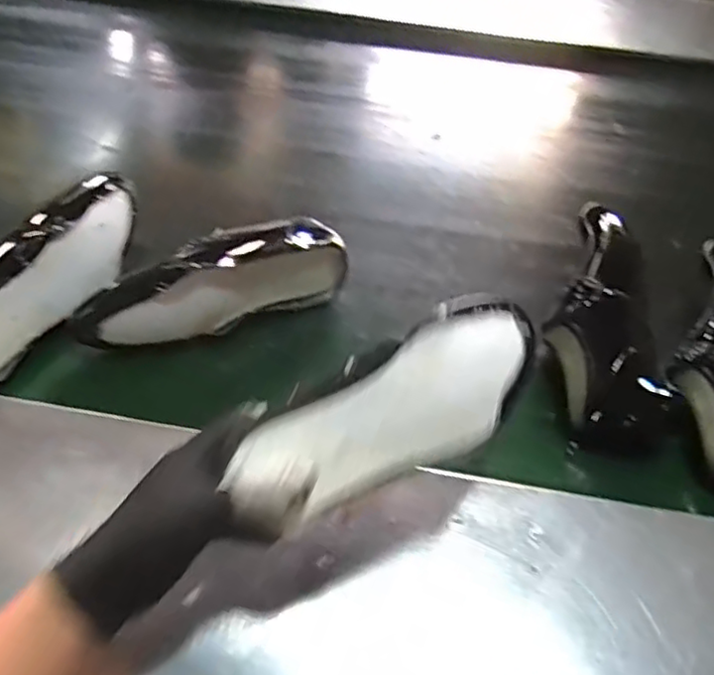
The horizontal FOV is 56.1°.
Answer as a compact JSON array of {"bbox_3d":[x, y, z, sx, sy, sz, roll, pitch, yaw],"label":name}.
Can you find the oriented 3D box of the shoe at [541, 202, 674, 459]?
[{"bbox_3d":[0.245,-0.030,0.643,0.103,0.072,0.267,9,64,3],"label":"shoe"}]

